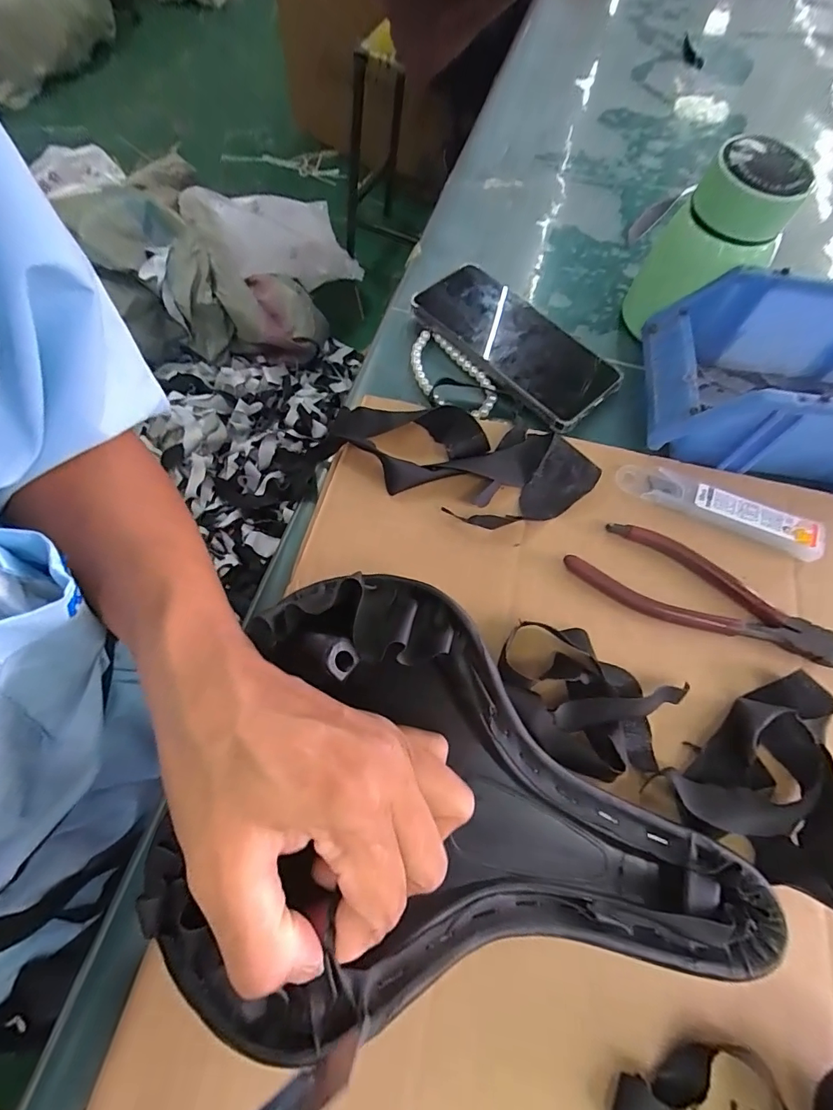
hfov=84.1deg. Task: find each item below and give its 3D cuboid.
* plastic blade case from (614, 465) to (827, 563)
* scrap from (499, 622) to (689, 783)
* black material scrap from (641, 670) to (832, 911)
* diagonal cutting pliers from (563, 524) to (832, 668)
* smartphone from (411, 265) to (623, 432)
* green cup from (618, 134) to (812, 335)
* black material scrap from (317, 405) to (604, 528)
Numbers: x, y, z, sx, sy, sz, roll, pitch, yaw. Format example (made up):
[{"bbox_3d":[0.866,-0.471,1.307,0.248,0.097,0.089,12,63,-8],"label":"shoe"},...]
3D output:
[{"bbox_3d":[0.193,-0.031,0.296,0.126,0.009,0.027,23,66,7],"label":"plastic blade case"},{"bbox_3d":[0.088,0.073,0.240,0.093,0.023,0.065,22,66,7],"label":"scrap"},{"bbox_3d":[0.181,0.104,0.230,0.088,0.020,0.098,31,67,11],"label":"black material scrap"},{"bbox_3d":[0.174,0.025,0.271,0.166,0.009,0.050,25,66,8],"label":"diagonal cutting pliers"},{"bbox_3d":[0.076,-0.166,0.355,0.076,0.012,0.160,-40,73,-19],"label":"smartphone"},{"bbox_3d":[0.210,-0.214,0.338,0.067,0.125,0.065,1,65,-3],"label":"green cup"},{"bbox_3d":[0.026,-0.061,0.299,0.176,0.022,0.079,9,65,1],"label":"black material scrap"}]

